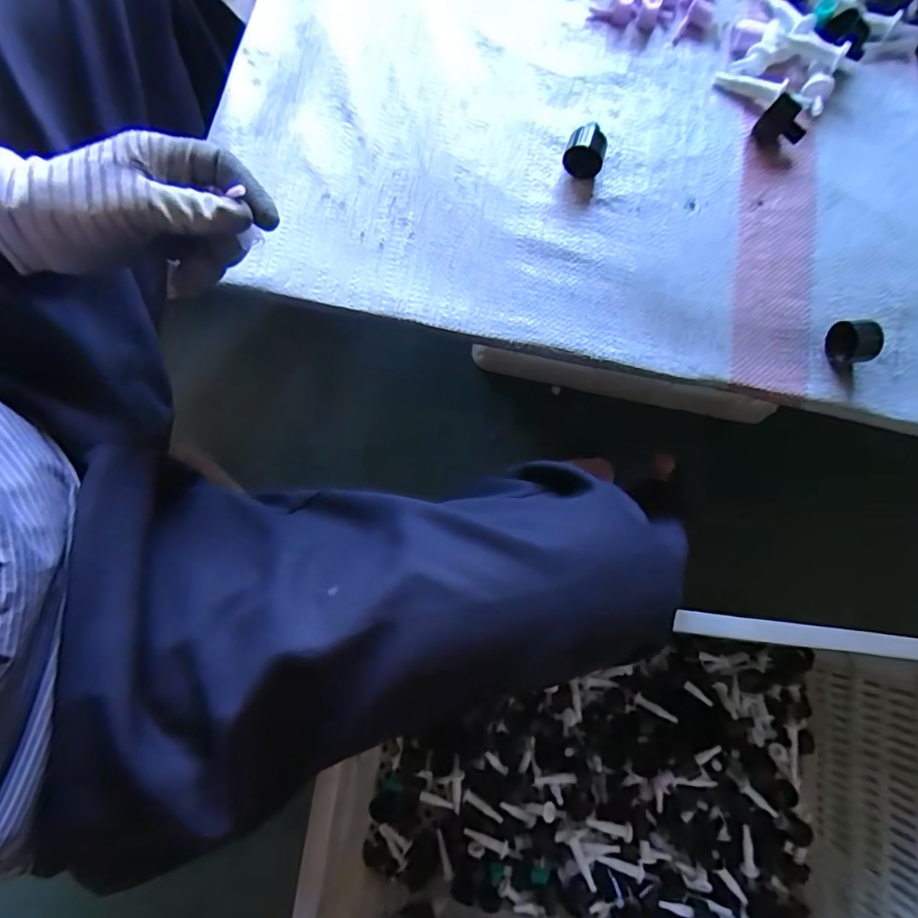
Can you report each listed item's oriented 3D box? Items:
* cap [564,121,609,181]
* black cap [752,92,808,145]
[{"bbox_3d":[0.098,-0.238,0.412,0.029,0.033,0.027,18,80,3],"label":"cap"},{"bbox_3d":[0.258,-0.266,0.426,0.035,0.018,0.033,37,81,7],"label":"black cap"}]

